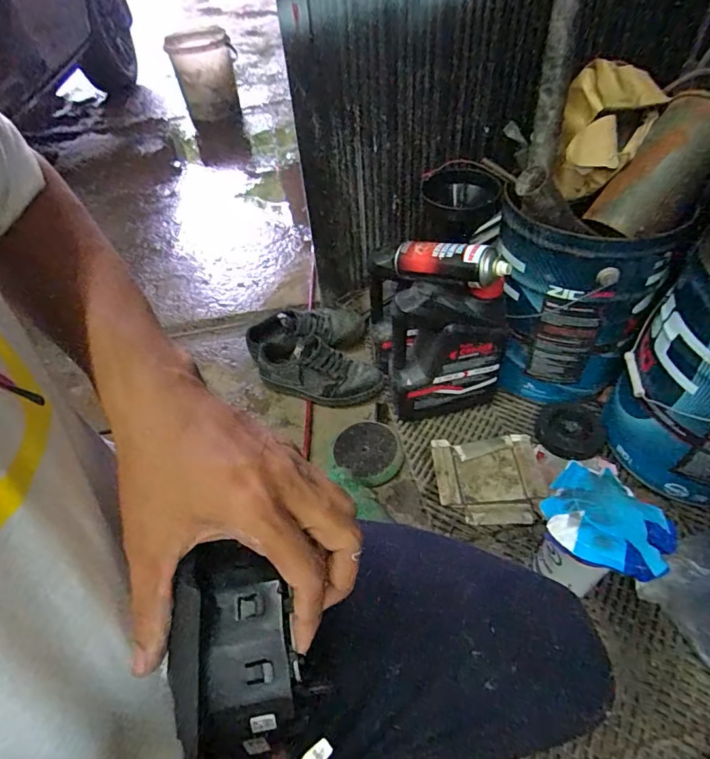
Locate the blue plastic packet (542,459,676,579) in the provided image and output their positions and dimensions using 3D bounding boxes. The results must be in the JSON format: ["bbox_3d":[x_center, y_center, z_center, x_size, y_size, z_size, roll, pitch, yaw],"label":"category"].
[{"bbox_3d":[0.298,0.166,0.555,0.132,0.041,0.142,-37,55,-23],"label":"blue plastic packet"}]

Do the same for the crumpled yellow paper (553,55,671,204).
[{"bbox_3d":[0.389,-0.387,0.733,0.122,0.161,0.119,29,58,28],"label":"crumpled yellow paper"}]

